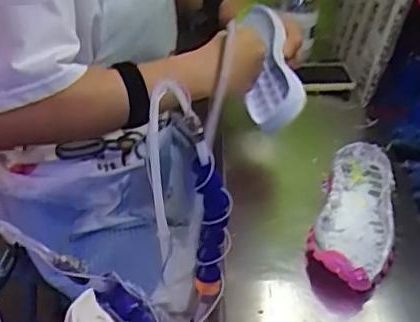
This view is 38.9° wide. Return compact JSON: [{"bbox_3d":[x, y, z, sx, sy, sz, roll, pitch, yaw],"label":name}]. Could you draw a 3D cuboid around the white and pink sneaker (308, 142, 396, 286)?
[{"bbox_3d":[0.171,0.066,0.695,0.085,0.060,0.263,9,31,15],"label":"white and pink sneaker"}]

